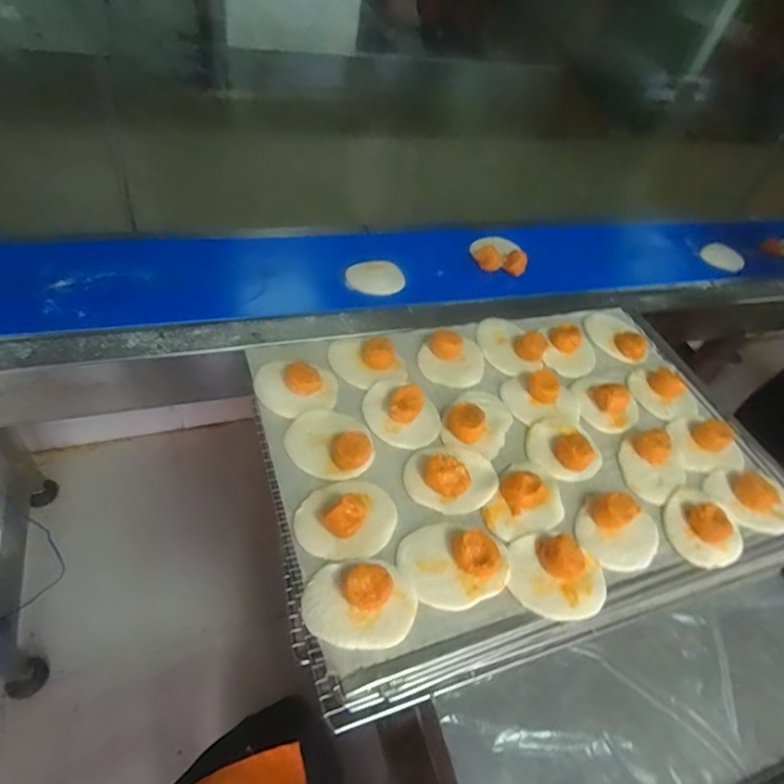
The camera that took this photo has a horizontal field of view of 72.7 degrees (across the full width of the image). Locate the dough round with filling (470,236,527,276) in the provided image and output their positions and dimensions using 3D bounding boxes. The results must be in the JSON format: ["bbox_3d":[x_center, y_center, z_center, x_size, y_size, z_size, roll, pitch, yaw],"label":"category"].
[{"bbox_3d":[0.189,-0.247,0.945,0.094,0.026,0.091,12,49,-3],"label":"dough round with filling"}]

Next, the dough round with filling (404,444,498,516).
[{"bbox_3d":[0.066,0.086,0.582,0.098,0.032,0.082,2,50,-12],"label":"dough round with filling"}]

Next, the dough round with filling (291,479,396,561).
[{"bbox_3d":[-0.043,0.117,0.526,0.102,0.030,0.087,1,50,-13],"label":"dough round with filling"}]

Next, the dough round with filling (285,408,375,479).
[{"bbox_3d":[-0.070,0.052,0.586,0.087,0.022,0.093,7,49,-8],"label":"dough round with filling"}]

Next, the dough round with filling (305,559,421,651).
[{"bbox_3d":[-0.027,0.186,0.475,0.099,0.030,0.076,0,51,-14],"label":"dough round with filling"}]

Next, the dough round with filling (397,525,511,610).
[{"bbox_3d":[0.062,0.162,0.516,0.107,0.026,0.078,7,49,-8],"label":"dough round with filling"}]

